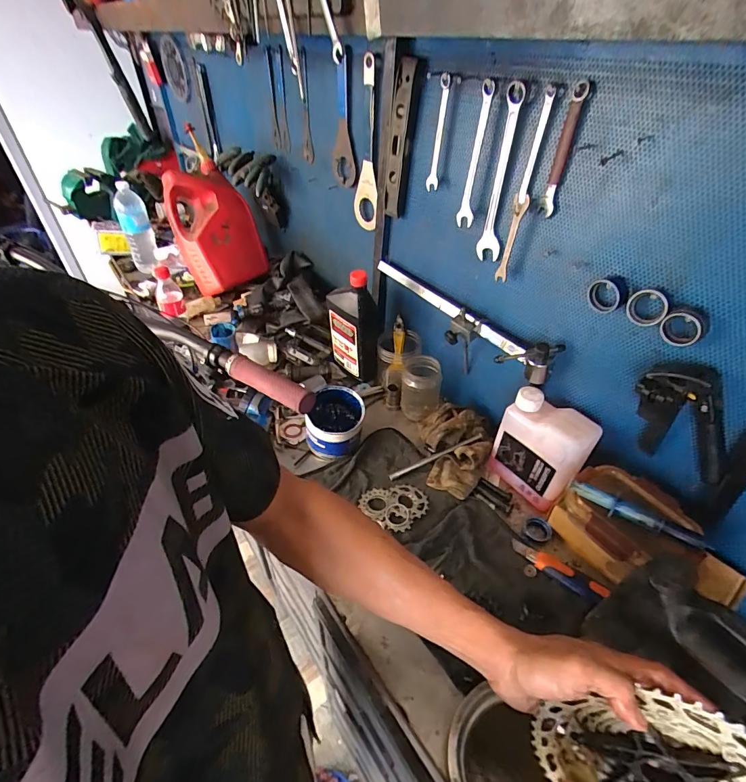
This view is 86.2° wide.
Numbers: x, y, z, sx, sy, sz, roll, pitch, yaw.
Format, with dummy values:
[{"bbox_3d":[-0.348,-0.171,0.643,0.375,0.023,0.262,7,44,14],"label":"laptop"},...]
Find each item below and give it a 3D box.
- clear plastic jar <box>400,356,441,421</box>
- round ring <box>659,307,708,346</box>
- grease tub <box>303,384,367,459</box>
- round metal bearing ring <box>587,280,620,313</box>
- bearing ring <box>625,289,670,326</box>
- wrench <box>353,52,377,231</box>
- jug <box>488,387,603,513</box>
[{"bbox_3d":[0.091,-0.001,0.769,0.076,0.104,0.081,9,42,7],"label":"clear plastic jar"},{"bbox_3d":[0.336,-0.069,0.434,0.013,0.042,0.037,-23,48,-26],"label":"round ring"},{"bbox_3d":[-0.066,0.061,0.712,0.096,0.096,0.097,2,42,-2],"label":"grease tub"},{"bbox_3d":[0.283,-0.117,0.486,0.011,0.043,0.040,-32,77,-18],"label":"round metal bearing ring"},{"bbox_3d":[0.313,-0.095,0.456,0.040,0.043,0.019,32,49,28],"label":"bearing ring"},{"bbox_3d":[-0.011,-0.426,0.719,0.013,0.275,0.080,-25,55,-23],"label":"wrench"},{"bbox_3d":[0.258,0.091,0.620,0.055,0.168,0.125,-31,52,-32],"label":"jug"}]

